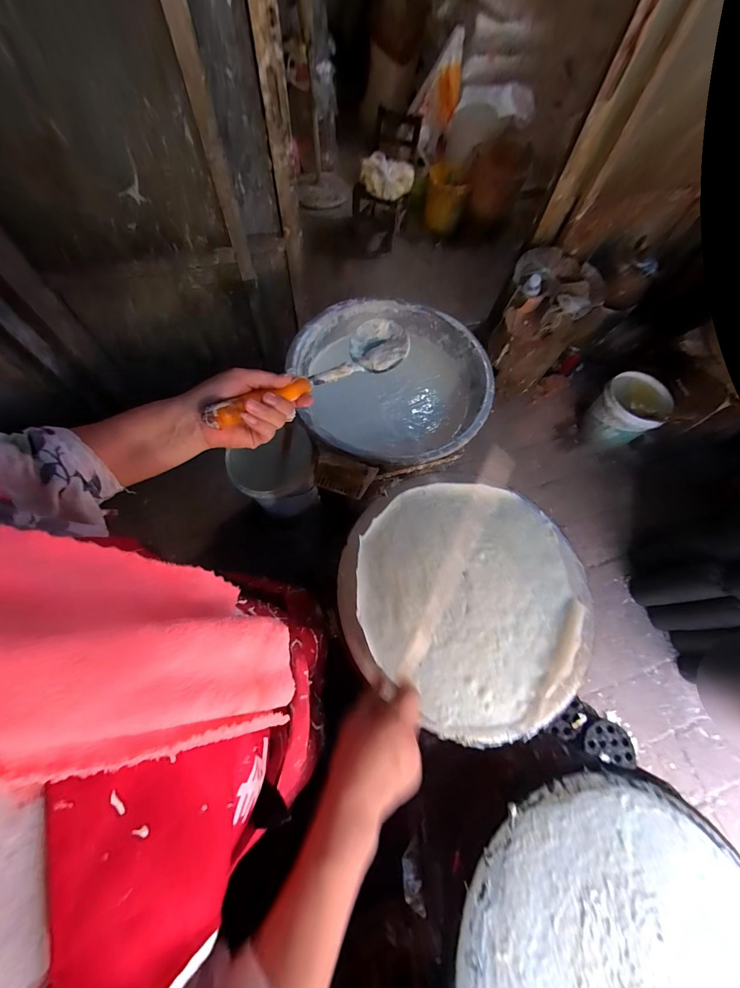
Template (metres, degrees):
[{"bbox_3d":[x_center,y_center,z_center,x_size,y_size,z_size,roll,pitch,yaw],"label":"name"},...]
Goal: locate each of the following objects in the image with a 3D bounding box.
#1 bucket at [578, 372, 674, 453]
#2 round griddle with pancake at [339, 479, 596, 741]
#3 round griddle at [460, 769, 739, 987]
[{"bbox_3d":[1.131,-0.356,1.570,0.264,0.270,0.265,-39,74,-18],"label":"bucket"},{"bbox_3d":[0.144,0.147,0.502,0.356,0.024,0.342,1,66,-3],"label":"round griddle with pancake"},{"bbox_3d":[0.273,0.514,0.346,0.361,0.026,0.352,1,66,-3],"label":"round griddle"}]

